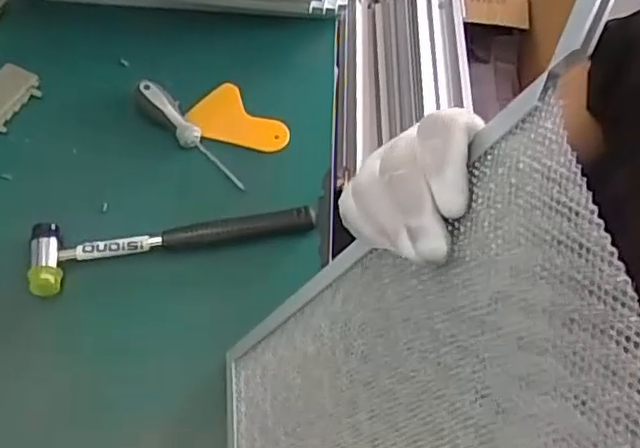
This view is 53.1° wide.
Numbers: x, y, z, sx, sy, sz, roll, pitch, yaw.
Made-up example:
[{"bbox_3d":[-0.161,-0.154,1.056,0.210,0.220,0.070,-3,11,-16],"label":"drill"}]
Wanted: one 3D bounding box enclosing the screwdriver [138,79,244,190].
[{"bbox_3d":[-0.125,-0.086,0.619,0.022,0.017,0.143,-41,85,-22],"label":"screwdriver"}]

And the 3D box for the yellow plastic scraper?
[{"bbox_3d":[-0.082,-0.100,0.639,0.096,0.009,0.065,41,64,16],"label":"yellow plastic scraper"}]

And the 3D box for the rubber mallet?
[{"bbox_3d":[-0.127,0.011,0.565,0.246,0.023,0.056,-11,60,-7],"label":"rubber mallet"}]

